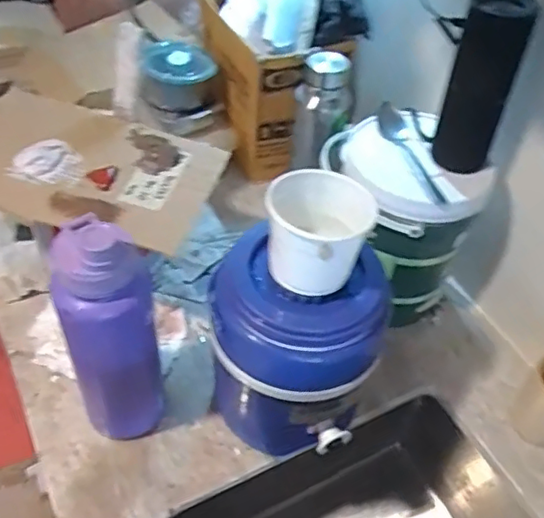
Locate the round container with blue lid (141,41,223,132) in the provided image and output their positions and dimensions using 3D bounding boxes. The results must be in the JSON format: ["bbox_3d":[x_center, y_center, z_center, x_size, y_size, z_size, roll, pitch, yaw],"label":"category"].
[{"bbox_3d":[-0.132,-0.252,0.899,0.105,0.092,0.106,3,47,-3],"label":"round container with blue lid"}]

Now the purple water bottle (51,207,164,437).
[{"bbox_3d":[-0.156,0.076,0.594,0.085,0.291,0.067,-15,51,-19],"label":"purple water bottle"}]

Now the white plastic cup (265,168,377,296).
[{"bbox_3d":[0.039,-0.019,0.550,0.093,0.090,0.086,8,47,2],"label":"white plastic cup"}]

